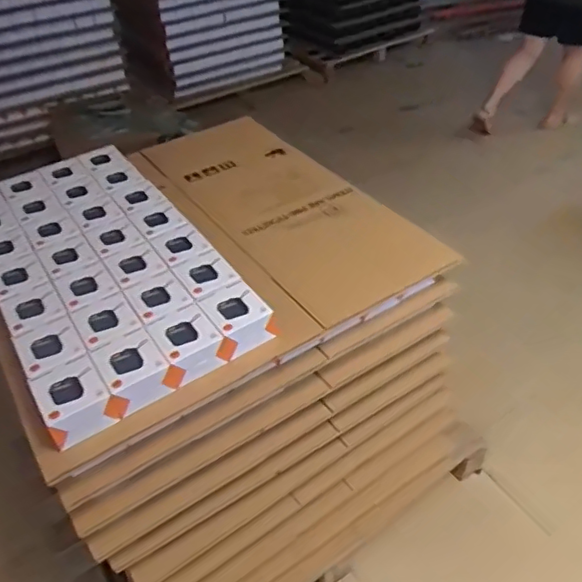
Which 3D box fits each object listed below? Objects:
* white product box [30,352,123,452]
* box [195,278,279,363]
[{"bbox_3d":[-0.332,0.169,0.891,0.108,0.055,0.116,-26,46,-23],"label":"white product box"},{"bbox_3d":[-0.094,0.044,1.000,0.099,0.066,0.113,-26,46,-23],"label":"box"}]

